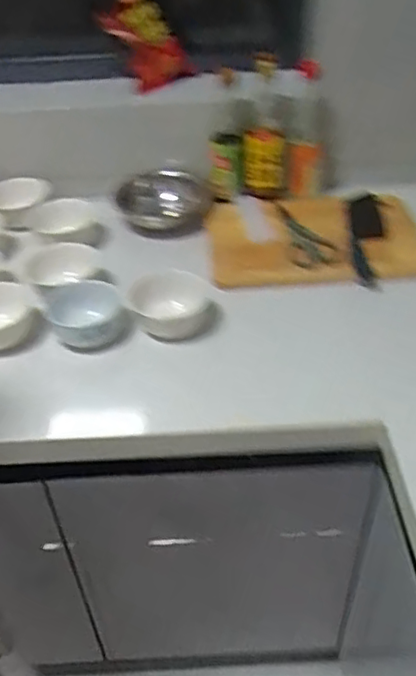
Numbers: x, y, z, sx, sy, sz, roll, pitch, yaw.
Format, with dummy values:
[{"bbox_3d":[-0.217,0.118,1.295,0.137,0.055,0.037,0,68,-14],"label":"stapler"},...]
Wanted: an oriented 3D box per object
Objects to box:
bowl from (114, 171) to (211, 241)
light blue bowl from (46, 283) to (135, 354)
[{"bbox_3d":[-0.082,-0.235,1.101,0.161,0.064,0.161,-1,41,1],"label":"bowl"},{"bbox_3d":[-0.169,-0.033,0.882,0.106,0.052,0.115,-18,44,-17],"label":"light blue bowl"}]

